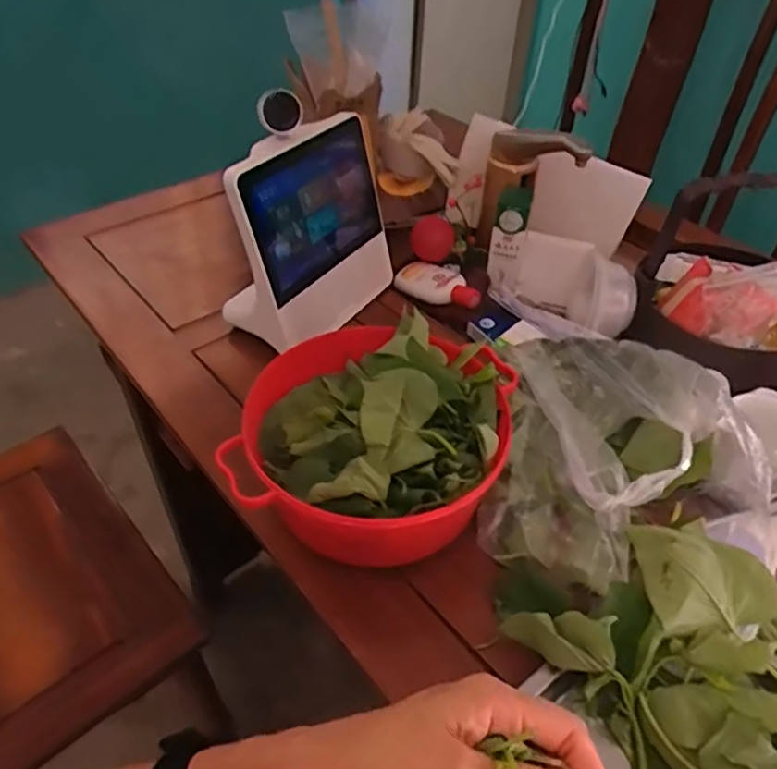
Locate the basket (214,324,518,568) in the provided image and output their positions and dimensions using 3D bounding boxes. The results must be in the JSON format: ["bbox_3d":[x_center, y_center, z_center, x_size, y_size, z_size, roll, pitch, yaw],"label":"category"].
[{"bbox_3d":[-0.011,0.041,0.524,0.216,0.102,0.216,9,44,8],"label":"basket"}]

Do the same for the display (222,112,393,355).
[{"bbox_3d":[-0.078,-0.173,0.704,0.092,0.190,0.219,26,49,24],"label":"display"}]

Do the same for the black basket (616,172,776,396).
[{"bbox_3d":[0.406,-0.134,0.702,0.192,0.195,0.191,29,50,26],"label":"black basket"}]

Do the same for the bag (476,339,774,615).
[{"bbox_3d":[0.195,0.060,0.517,0.209,0.139,0.245,12,44,10],"label":"bag"}]

